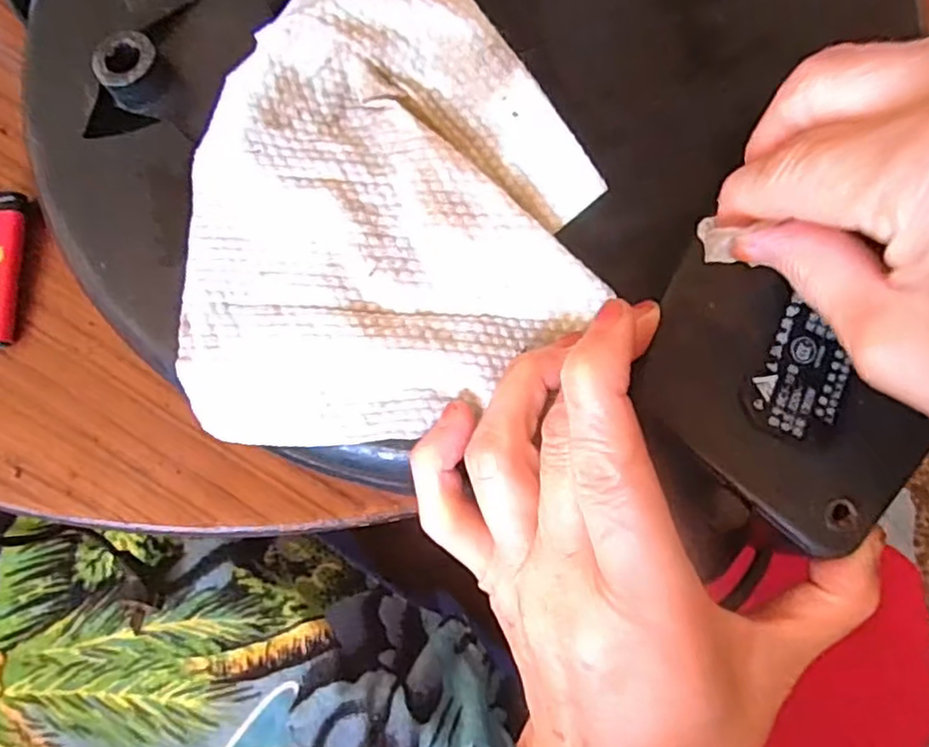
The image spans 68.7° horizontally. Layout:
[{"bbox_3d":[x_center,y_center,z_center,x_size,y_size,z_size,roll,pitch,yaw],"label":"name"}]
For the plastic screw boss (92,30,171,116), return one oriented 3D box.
[{"bbox_3d":[-0.122,-0.110,0.251,0.022,0.017,0.024,0,74,-1],"label":"plastic screw boss"}]

